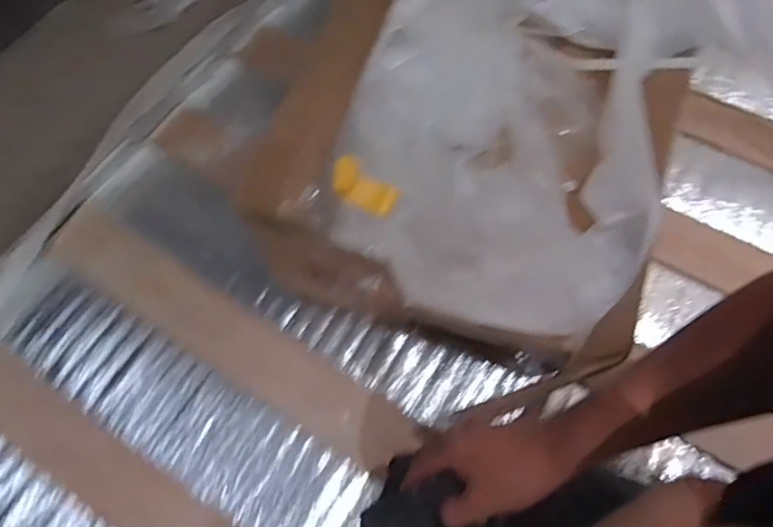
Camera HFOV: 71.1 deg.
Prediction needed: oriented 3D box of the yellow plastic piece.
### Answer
[{"bbox_3d":[-0.022,-0.074,0.530,0.070,0.012,0.035,35,70,-13],"label":"yellow plastic piece"}]

